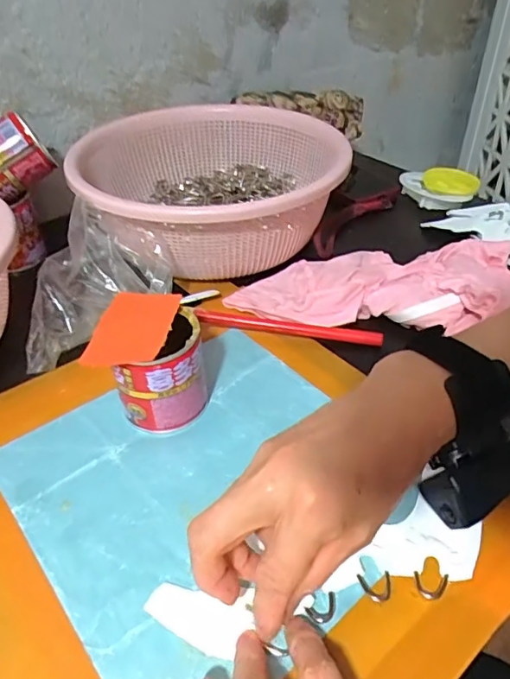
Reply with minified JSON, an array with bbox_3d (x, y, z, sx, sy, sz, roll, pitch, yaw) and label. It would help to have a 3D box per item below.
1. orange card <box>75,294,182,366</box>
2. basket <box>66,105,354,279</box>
[{"bbox_3d":[-0.084,-0.010,0.359,0.052,0.004,0.077,0,39,10],"label":"orange card"},{"bbox_3d":[-0.045,-0.165,0.563,0.255,0.095,0.273,2,42,3],"label":"basket"}]

